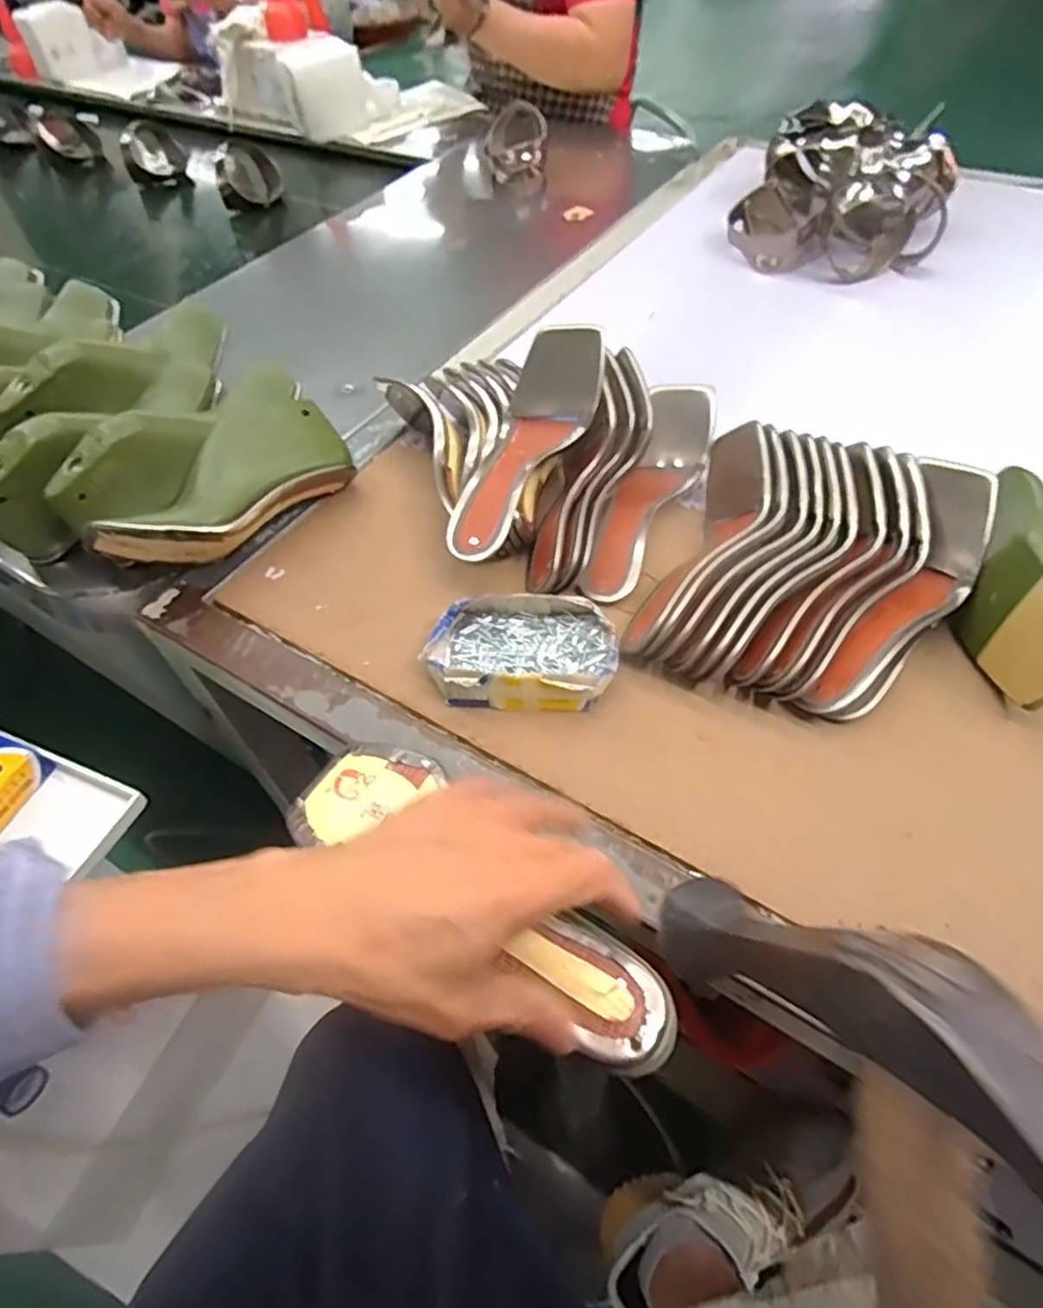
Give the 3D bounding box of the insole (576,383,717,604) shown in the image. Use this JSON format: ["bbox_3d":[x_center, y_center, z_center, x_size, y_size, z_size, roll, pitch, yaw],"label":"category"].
[{"bbox_3d":[0.103,-0.130,0.572,0.059,0.045,0.215,20,67,19],"label":"insole"}]

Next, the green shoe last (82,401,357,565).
[{"bbox_3d":[-0.238,-0.133,0.577,0.085,0.072,0.216,26,58,22],"label":"green shoe last"}]

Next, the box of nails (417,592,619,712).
[{"bbox_3d":[0.000,-0.003,0.490,0.128,0.029,0.088,-1,52,3],"label":"box of nails"}]

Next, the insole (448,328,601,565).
[{"bbox_3d":[-0.002,-0.168,0.554,0.080,0.044,0.215,23,76,21],"label":"insole"}]

